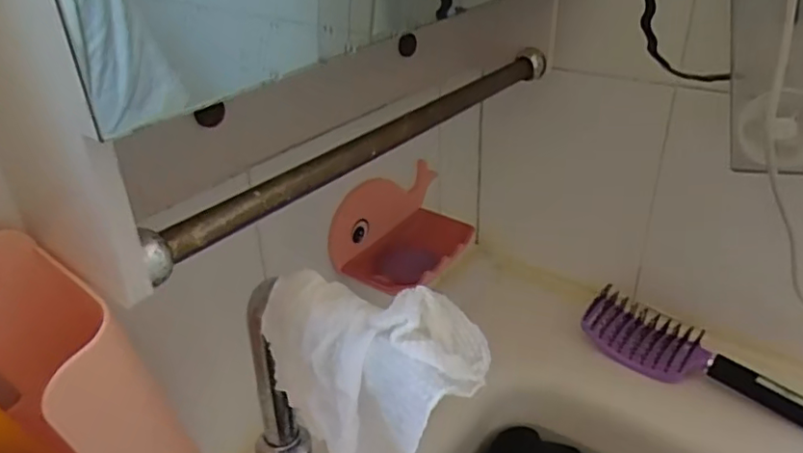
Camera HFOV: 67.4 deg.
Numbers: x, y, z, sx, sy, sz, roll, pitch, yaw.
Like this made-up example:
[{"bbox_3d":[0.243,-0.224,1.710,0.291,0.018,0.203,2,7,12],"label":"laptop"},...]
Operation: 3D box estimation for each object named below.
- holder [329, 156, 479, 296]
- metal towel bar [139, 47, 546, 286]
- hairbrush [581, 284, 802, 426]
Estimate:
[{"bbox_3d":[0.011,-0.001,0.584,0.091,0.068,0.152,19,37,32],"label":"holder"},{"bbox_3d":[0.004,-0.075,0.438,0.020,0.028,0.430,18,37,31],"label":"metal towel bar"},{"bbox_3d":[0.307,0.136,0.616,0.235,0.047,0.075,19,37,31],"label":"hairbrush"}]

